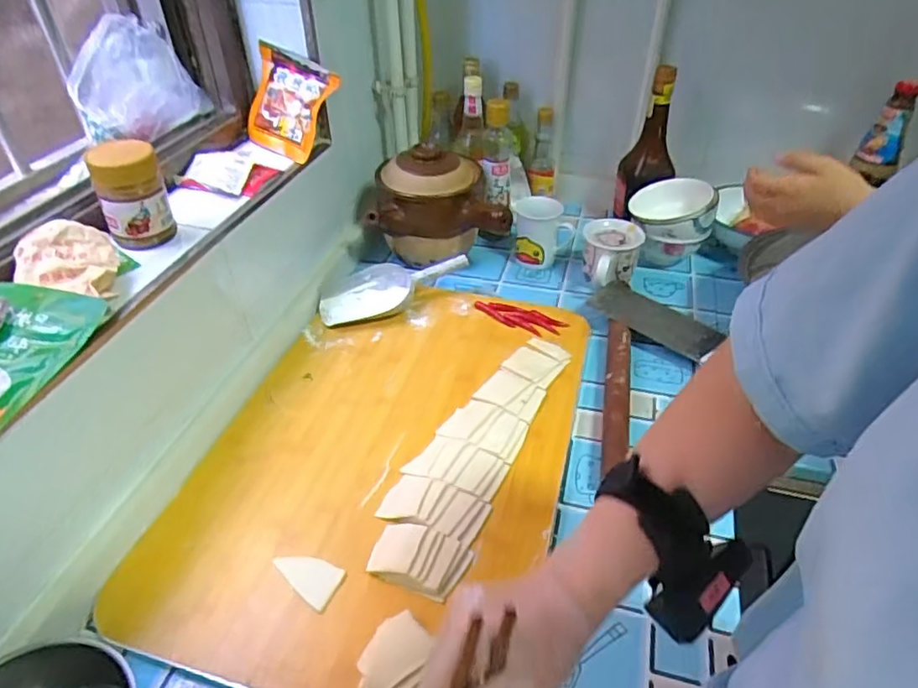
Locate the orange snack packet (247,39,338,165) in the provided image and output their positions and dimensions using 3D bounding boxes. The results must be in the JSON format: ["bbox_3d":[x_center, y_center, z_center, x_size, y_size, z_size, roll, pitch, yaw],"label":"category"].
[{"bbox_3d":[-0.237,-0.330,0.826,0.114,0.127,0.029,27,14,12],"label":"orange snack packet"}]

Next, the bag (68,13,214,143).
[{"bbox_3d":[-0.429,-0.340,0.776,0.087,0.120,0.170,20,44,23],"label":"bag"}]

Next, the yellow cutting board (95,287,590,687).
[{"bbox_3d":[-0.072,0.109,0.704,0.386,0.033,0.580,10,41,13],"label":"yellow cutting board"}]

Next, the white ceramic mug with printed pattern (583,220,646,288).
[{"bbox_3d":[0.237,-0.135,0.927,0.090,0.085,0.089,2,40,4],"label":"white ceramic mug with printed pattern"}]

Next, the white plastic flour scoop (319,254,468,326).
[{"bbox_3d":[-0.098,-0.084,0.888,0.223,0.052,0.091,-13,41,-14],"label":"white plastic flour scoop"}]

